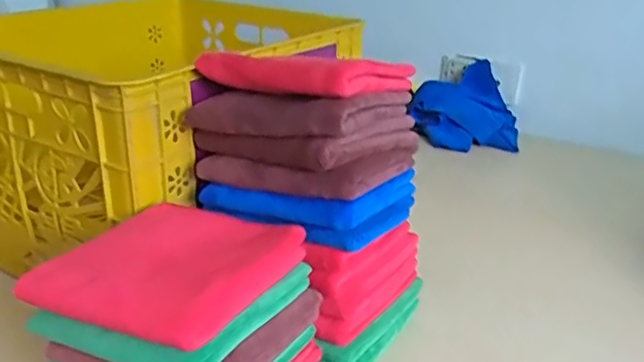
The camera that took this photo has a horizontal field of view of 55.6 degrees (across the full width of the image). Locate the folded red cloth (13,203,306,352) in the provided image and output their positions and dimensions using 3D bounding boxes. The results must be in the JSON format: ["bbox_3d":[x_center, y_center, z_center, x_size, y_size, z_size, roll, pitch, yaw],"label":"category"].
[{"bbox_3d":[-0.121,0.063,0.487,0.162,0.027,0.156,13,26,25],"label":"folded red cloth"}]

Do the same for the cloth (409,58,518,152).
[{"bbox_3d":[0.302,-0.156,1.293,0.227,0.115,0.220,8,24,14],"label":"cloth"}]

